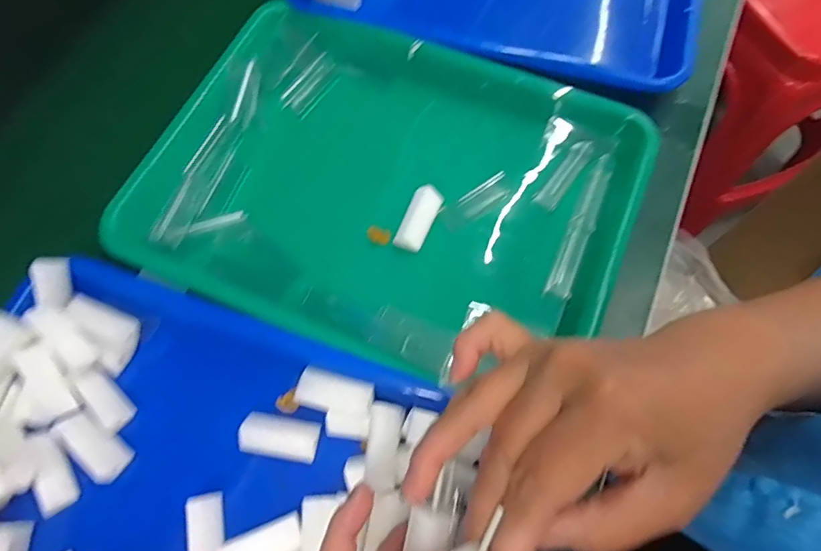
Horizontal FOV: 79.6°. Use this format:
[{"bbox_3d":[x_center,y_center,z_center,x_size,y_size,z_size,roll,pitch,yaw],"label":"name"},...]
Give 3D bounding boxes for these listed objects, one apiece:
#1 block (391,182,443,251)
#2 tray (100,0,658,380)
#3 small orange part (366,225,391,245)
[{"bbox_3d":[0.006,-0.041,0.351,0.021,0.012,0.047,24,71,11],"label":"block"},{"bbox_3d":[-0.020,-0.065,0.364,0.338,0.037,0.235,20,70,9],"label":"tray"},{"bbox_3d":[-0.023,-0.029,0.356,0.018,0.006,0.011,17,70,8],"label":"small orange part"}]

